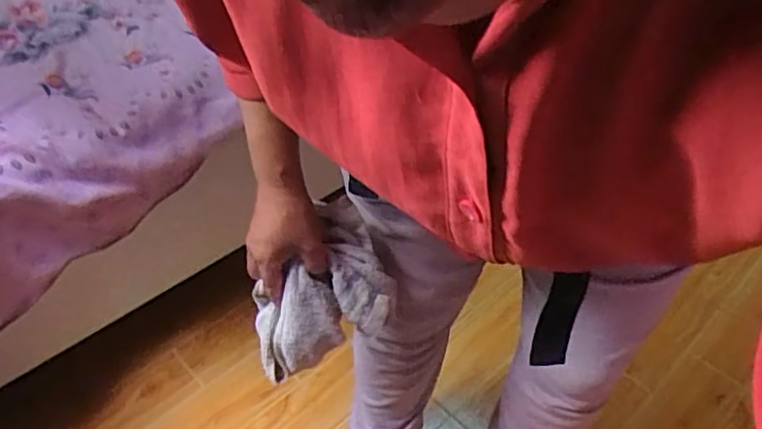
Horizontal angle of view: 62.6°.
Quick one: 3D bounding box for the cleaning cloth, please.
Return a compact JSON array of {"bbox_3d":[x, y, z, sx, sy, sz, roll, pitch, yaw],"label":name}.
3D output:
[{"bbox_3d":[-0.063,0.082,0.654,0.145,0.151,0.089,-15,45,-16],"label":"cleaning cloth"}]

